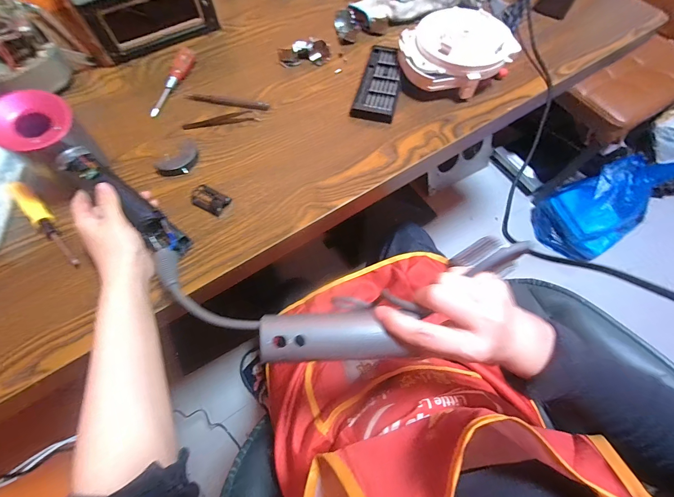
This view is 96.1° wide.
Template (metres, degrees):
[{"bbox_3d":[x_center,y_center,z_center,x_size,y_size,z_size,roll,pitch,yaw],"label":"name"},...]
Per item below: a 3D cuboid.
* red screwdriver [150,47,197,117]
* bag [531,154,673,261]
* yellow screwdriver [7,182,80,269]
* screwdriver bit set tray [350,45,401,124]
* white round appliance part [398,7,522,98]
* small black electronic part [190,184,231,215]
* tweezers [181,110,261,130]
[{"bbox_3d":[-0.255,-0.266,0.475,0.025,0.022,0.144,10,64,6],"label":"red screwdriver"},{"bbox_3d":[0.966,-0.167,1.134,0.297,0.386,0.286,-38,69,-16],"label":"bag"},{"bbox_3d":[-0.352,-0.033,0.364,0.157,0.017,0.020,39,70,18],"label":"yellow screwdriver"},{"bbox_3d":[0.068,-0.264,0.484,0.063,0.020,0.164,11,64,7],"label":"screwdriver bit set tray"},{"bbox_3d":[0.179,-0.303,0.474,0.153,0.064,0.137,-34,68,-15],"label":"white round appliance part"},{"bbox_3d":[-0.163,-0.064,0.390,0.045,0.016,0.031,25,66,13],"label":"small black electronic part"},{"bbox_3d":[-0.174,-0.194,0.456,0.108,0.005,0.023,-12,64,-5],"label":"tweezers"}]

